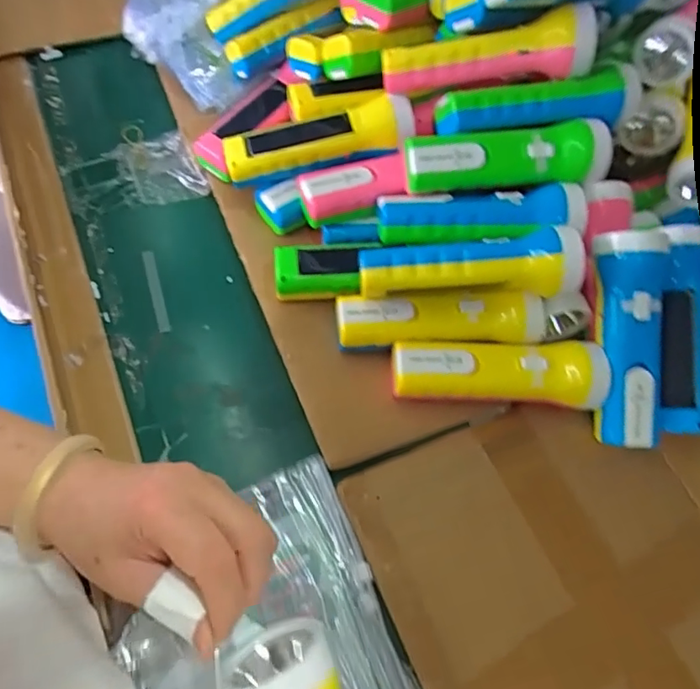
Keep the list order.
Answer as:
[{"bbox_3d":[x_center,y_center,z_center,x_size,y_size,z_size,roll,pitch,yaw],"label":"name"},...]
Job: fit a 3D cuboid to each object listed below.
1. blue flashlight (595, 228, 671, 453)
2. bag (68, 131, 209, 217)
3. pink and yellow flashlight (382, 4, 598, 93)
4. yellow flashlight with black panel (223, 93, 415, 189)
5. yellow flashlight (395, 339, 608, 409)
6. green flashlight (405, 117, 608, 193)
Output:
[{"bbox_3d":[0.217,-0.003,0.415,0.052,0.039,0.161,-1,91,-4],"label":"blue flashlight"},{"bbox_3d":[-0.211,-0.168,0.527,0.125,0.015,0.085,-14,67,-12],"label":"bag"},{"bbox_3d":[0.108,-0.231,0.425,0.164,0.044,0.040,-5,61,8],"label":"pink and yellow flashlight"},{"bbox_3d":[-0.029,-0.178,0.464,0.163,0.033,0.048,-12,62,6],"label":"yellow flashlight with black panel"},{"bbox_3d":[0.115,0.024,0.422,0.168,0.045,0.050,3,60,-5],"label":"yellow flashlight"},{"bbox_3d":[0.128,-0.150,0.434,0.169,0.041,0.044,-5,66,-9],"label":"green flashlight"}]

